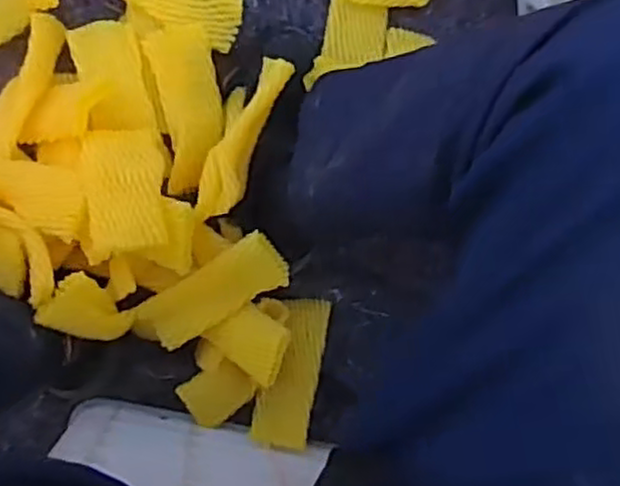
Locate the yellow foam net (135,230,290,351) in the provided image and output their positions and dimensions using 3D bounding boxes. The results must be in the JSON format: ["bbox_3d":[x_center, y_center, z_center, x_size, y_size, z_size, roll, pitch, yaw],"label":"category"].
[{"bbox_3d":[-0.098,0.052,0.743,0.176,0.024,0.060,-32,97,27],"label":"yellow foam net"}]

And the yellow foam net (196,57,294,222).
[{"bbox_3d":[-0.067,-0.101,0.713,0.042,0.024,0.167,23,92,-6],"label":"yellow foam net"}]

